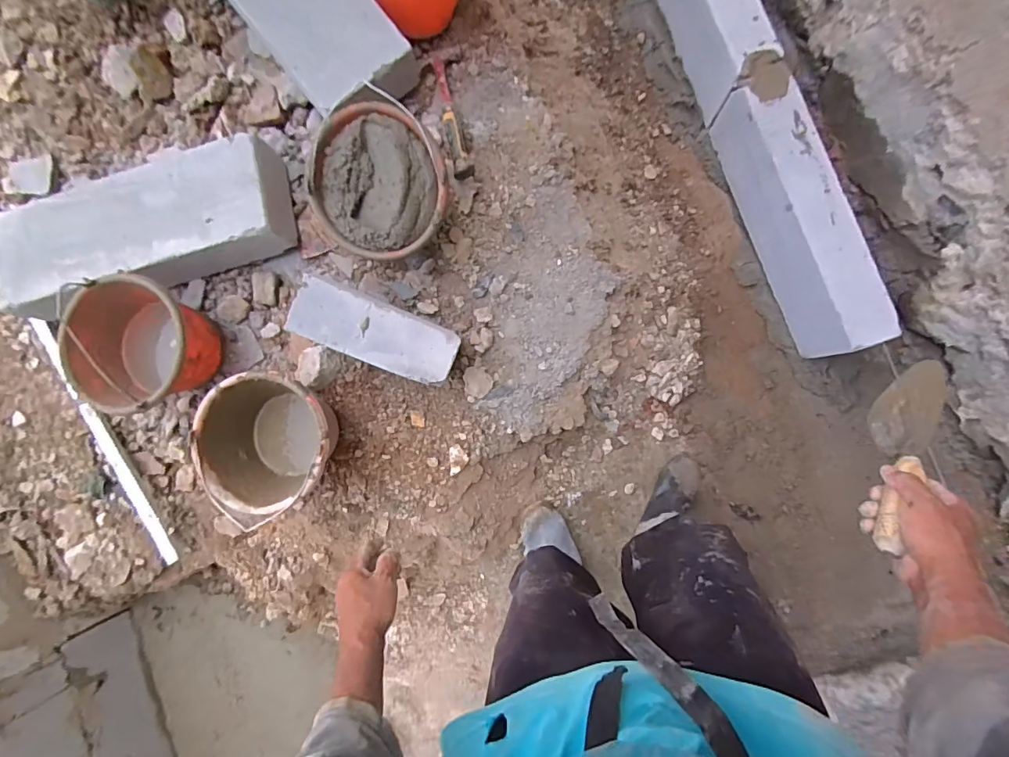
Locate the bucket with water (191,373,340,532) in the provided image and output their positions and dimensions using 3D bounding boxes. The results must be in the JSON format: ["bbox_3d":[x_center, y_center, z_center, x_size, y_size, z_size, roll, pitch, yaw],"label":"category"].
[{"bbox_3d":[-0.419,0.120,0.882,0.218,0.204,0.246,14,90,8],"label":"bucket with water"}]

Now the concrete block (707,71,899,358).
[{"bbox_3d":[0.629,-0.330,1.000,0.104,0.218,0.568,-21,85,6],"label":"concrete block"}]

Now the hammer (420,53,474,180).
[{"bbox_3d":[-0.099,-0.528,0.922,0.072,0.037,0.268,-14,86,7],"label":"hammer"}]

